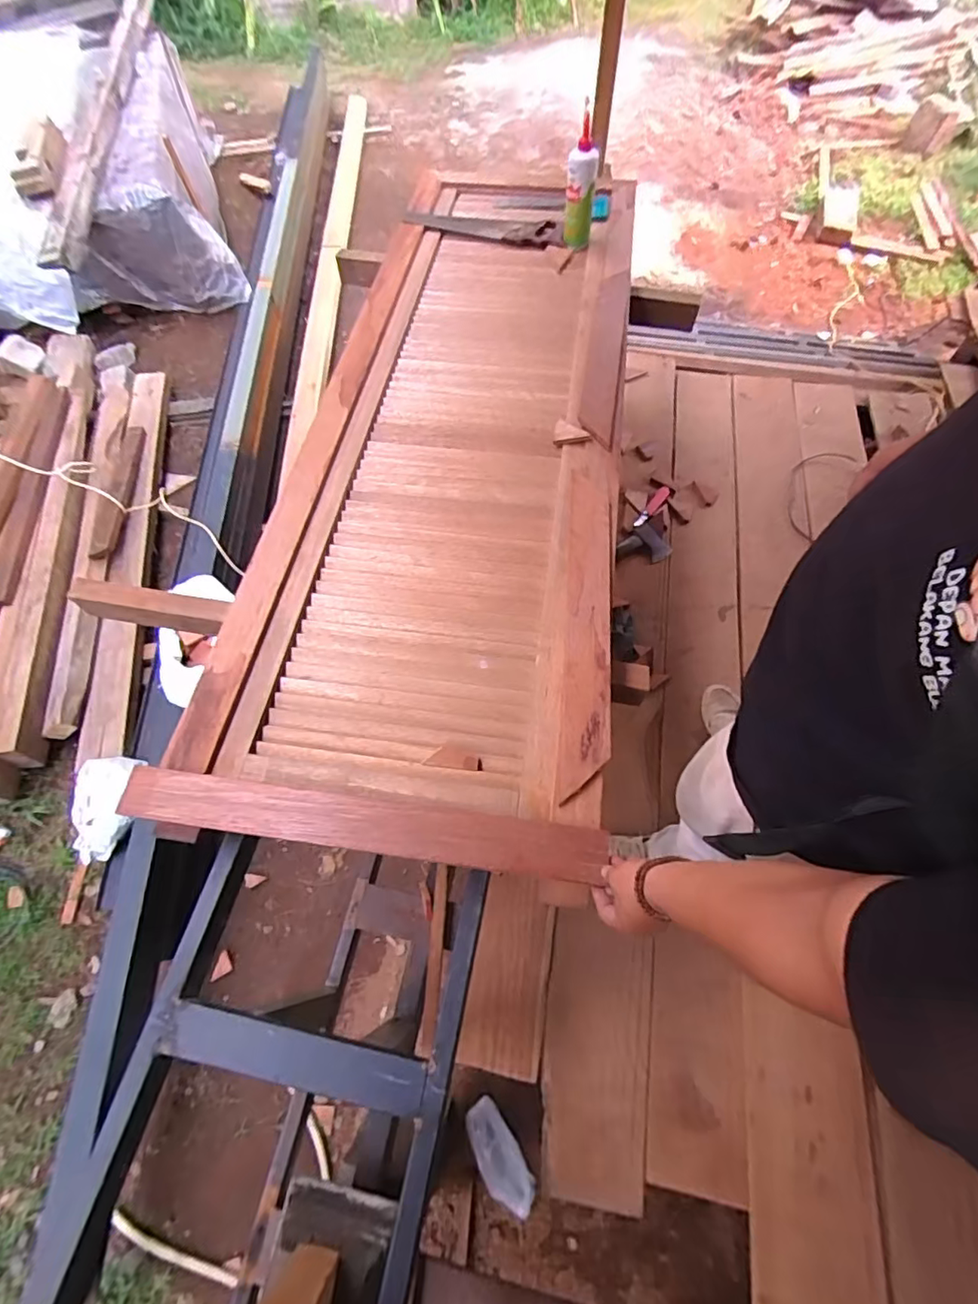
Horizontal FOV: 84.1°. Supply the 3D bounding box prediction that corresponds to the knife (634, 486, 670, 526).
[{"bbox_3d":[0.501,-0.445,1.654,0.039,0.011,0.209,30,66,16],"label":"knife"}]

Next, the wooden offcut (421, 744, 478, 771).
[{"bbox_3d":[-0.052,0.148,0.764,0.074,0.004,0.033,6,62,5],"label":"wooden offcut"}]

